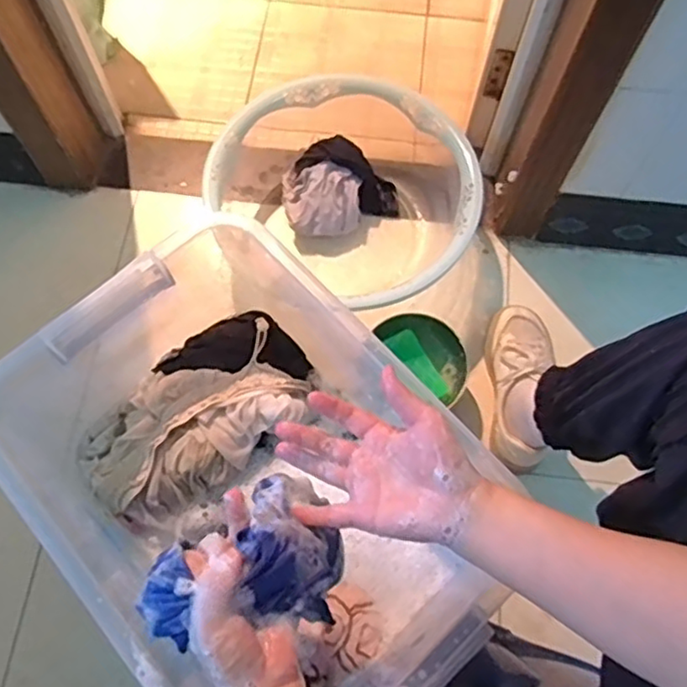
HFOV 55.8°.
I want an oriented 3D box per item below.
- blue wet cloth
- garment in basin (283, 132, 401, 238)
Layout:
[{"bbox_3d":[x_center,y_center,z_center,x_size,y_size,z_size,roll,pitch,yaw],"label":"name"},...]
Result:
[{"bbox_3d":[-0.071,0.157,0.485,0.140,0.084,0.110,-8,70,-5],"label":"blue wet cloth"},{"bbox_3d":[-0.001,-0.238,1.007,0.179,0.093,0.125,-16,70,-8],"label":"garment in basin"}]

